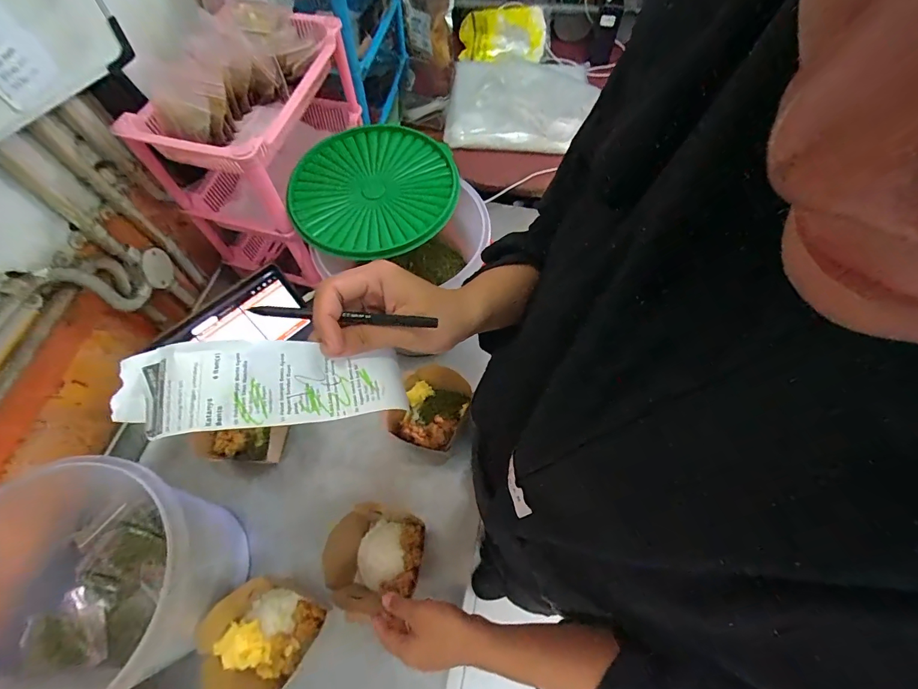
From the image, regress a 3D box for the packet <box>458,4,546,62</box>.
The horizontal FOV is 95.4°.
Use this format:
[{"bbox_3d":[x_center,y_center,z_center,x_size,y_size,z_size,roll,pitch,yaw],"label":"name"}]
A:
[{"bbox_3d":[0.109,-0.791,1.071,0.219,0.050,0.143,7,96,12],"label":"packet"}]

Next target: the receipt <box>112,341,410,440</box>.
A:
[{"bbox_3d":[-0.119,0.028,0.271,0.165,0.032,0.053,1,60,-24],"label":"receipt"}]

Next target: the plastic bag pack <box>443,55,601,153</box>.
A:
[{"bbox_3d":[0.150,-0.575,0.976,0.342,0.052,0.315,4,63,3],"label":"plastic bag pack"}]

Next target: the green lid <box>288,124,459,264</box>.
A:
[{"bbox_3d":[-0.124,-0.230,0.613,0.235,0.024,0.241,-7,63,-3],"label":"green lid"}]

